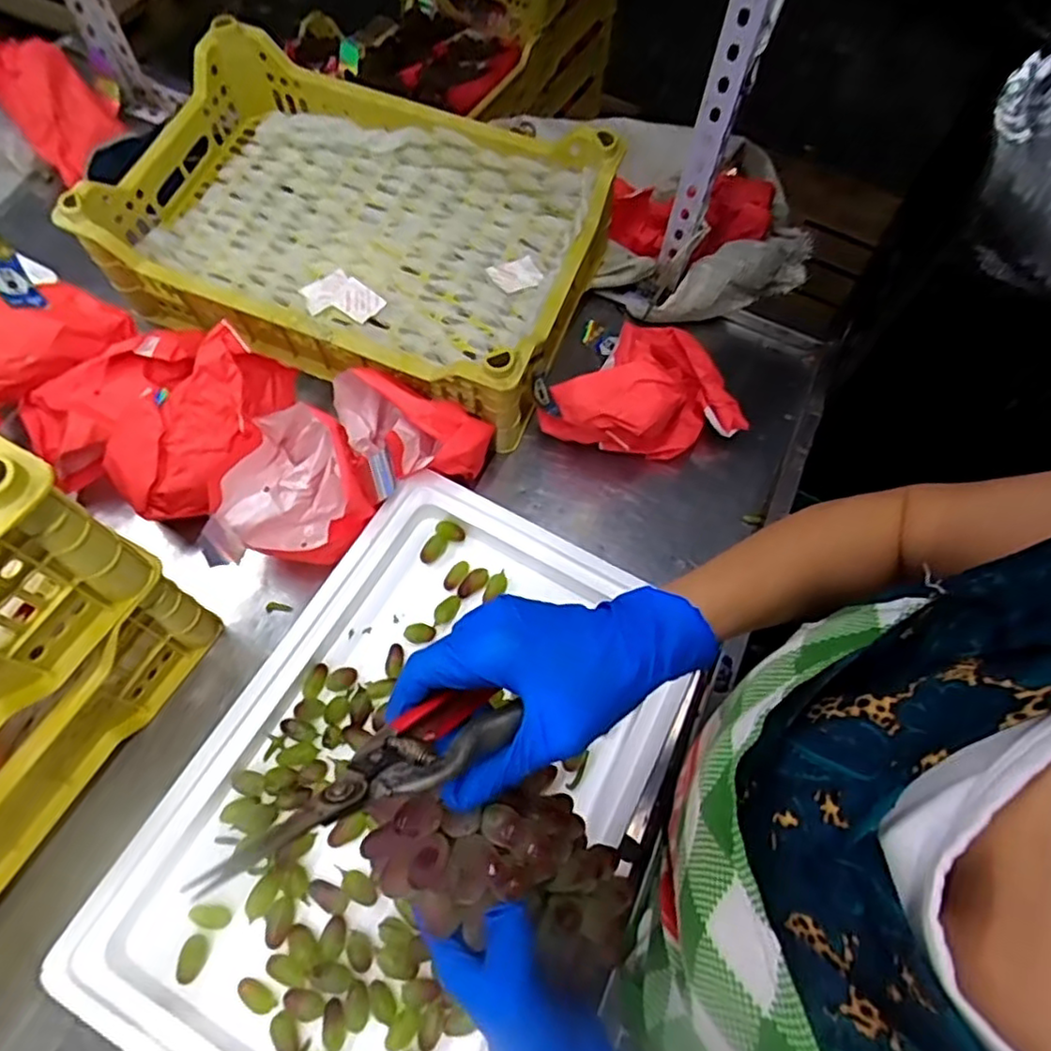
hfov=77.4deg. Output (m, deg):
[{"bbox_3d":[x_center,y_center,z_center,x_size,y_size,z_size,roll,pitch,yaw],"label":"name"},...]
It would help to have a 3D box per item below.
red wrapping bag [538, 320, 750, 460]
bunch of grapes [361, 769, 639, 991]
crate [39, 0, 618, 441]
[{"bbox_3d":[0.115,-0.118,0.643,0.168,0.103,0.135,-33,70,-18],"label":"red wrapping bag"},{"bbox_3d":[-0.008,0.163,0.316,0.145,0.050,0.073,34,61,-23],"label":"bunch of grapes"},{"bbox_3d":[-0.174,-0.301,0.666,0.470,0.129,0.294,21,64,7],"label":"crate"}]

